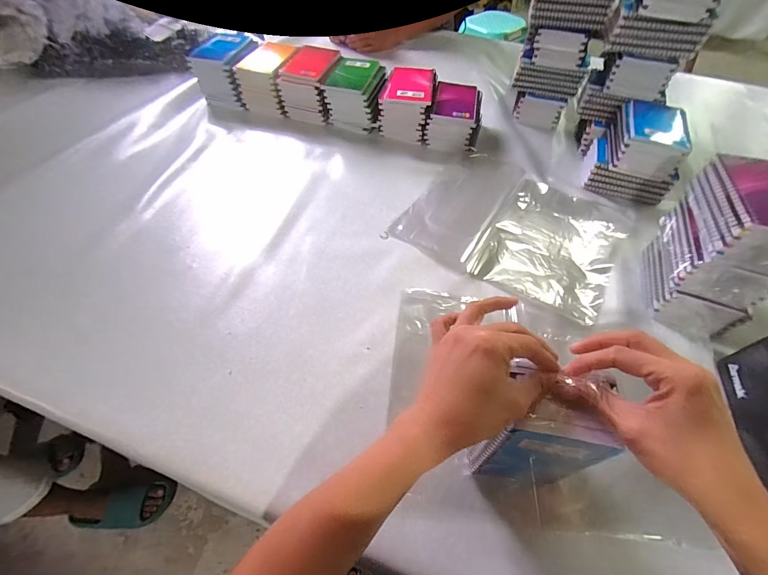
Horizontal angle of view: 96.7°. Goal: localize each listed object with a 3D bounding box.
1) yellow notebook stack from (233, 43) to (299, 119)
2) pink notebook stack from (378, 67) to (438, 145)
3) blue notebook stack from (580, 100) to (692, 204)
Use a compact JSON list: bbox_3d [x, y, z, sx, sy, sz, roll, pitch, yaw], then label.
[{"bbox_3d":[-0.241,-0.451,0.730,0.099,0.082,0.145,8,56,4],"label":"yellow notebook stack"},{"bbox_3d":[0.050,-0.368,0.685,0.094,0.093,0.111,14,56,8],"label":"pink notebook stack"},{"bbox_3d":[0.436,-0.244,0.602,0.116,0.118,0.151,12,56,6],"label":"blue notebook stack"}]

